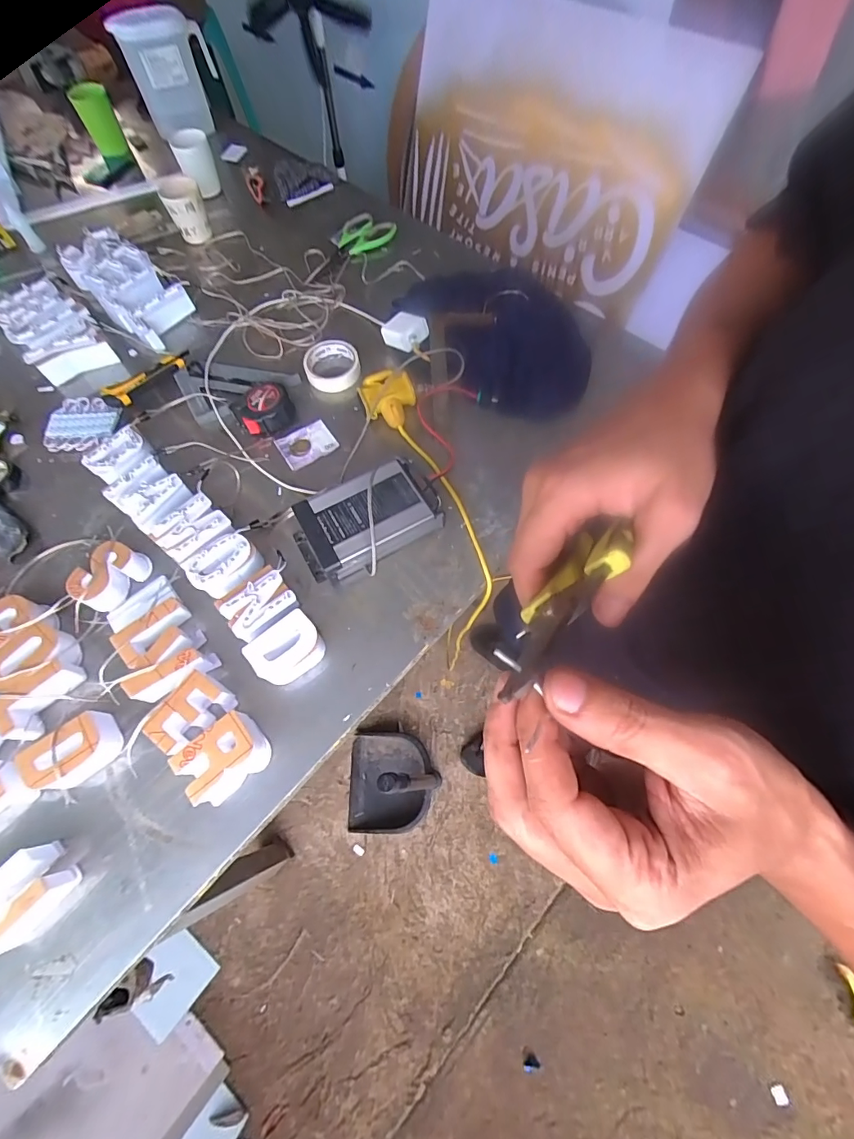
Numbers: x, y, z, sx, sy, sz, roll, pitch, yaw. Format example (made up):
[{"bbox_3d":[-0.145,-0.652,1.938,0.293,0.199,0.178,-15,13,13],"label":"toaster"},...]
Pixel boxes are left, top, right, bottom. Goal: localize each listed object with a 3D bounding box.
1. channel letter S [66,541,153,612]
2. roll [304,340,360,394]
[{"bbox_3d":[-0.422,0.006,0.618,0.060,0.044,0.092,25,68,11],"label":"channel letter S"},{"bbox_3d":[-0.158,-0.342,0.778,0.088,0.031,0.083,0,66,0],"label":"roll"}]

